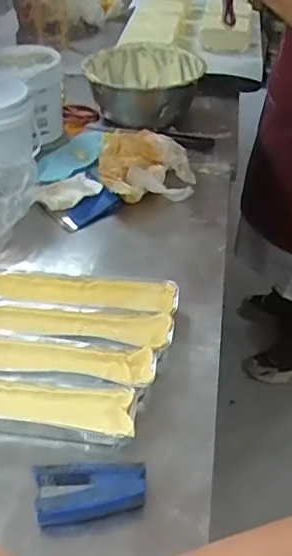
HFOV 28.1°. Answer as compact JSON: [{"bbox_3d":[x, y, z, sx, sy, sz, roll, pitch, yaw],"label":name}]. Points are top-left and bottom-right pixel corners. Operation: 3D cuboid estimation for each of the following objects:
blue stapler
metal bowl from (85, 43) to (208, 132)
[{"bbox_3d":[-0.057,0.225,0.610,0.109,0.040,0.051,-3,39,-6],"label":"blue stapler"},{"bbox_3d":[-0.003,-0.446,1.361,0.263,0.115,0.255,0,39,0],"label":"metal bowl"}]

